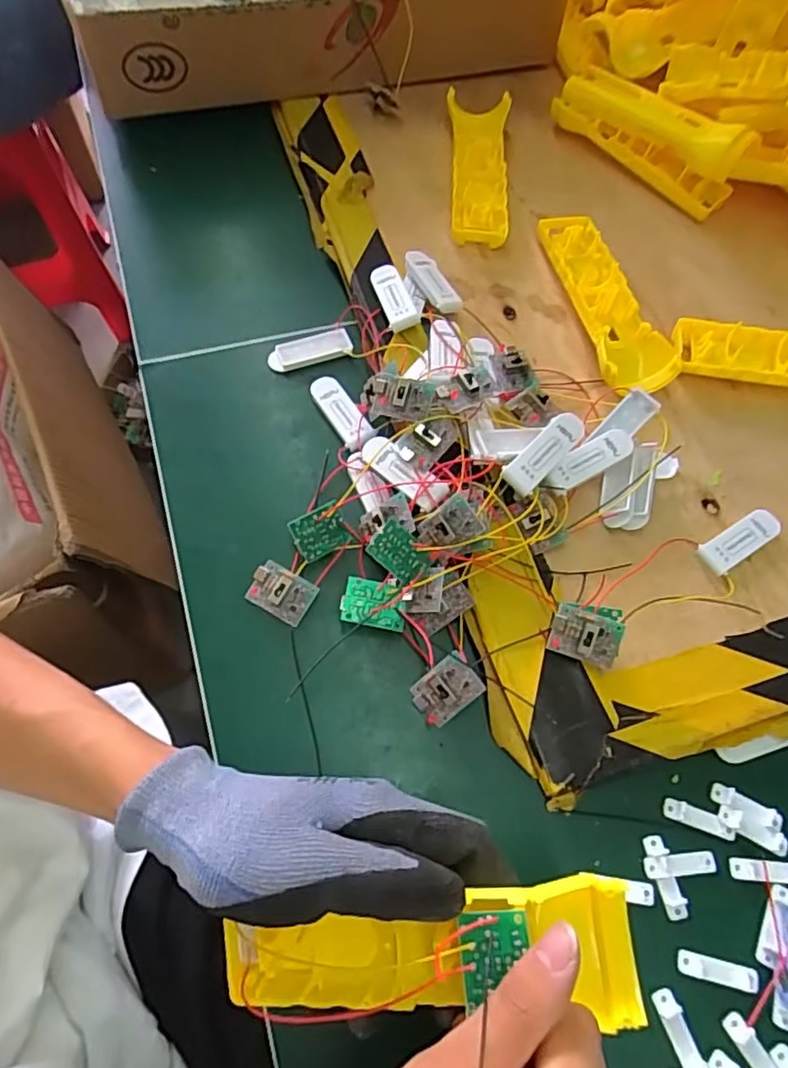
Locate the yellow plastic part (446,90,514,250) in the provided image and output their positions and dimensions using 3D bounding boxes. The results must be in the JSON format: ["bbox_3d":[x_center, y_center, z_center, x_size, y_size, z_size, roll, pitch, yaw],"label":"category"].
[{"bbox_3d":[0.066,-0.288,0.495,0.049,0.028,0.149,3,65,0],"label":"yellow plastic part"}]

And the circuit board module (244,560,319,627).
[{"bbox_3d":[-0.065,0.032,0.356,0.036,0.011,0.026,29,66,9],"label":"circuit board module"}]

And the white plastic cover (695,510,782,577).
[{"bbox_3d":[0.209,0.004,0.377,0.055,0.009,0.021,-28,70,-16],"label":"white plastic cover"}]

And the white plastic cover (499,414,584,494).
[{"bbox_3d":[0.088,-0.049,0.362,0.021,0.010,0.059,42,68,14],"label":"white plastic cover"}]

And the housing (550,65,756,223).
[{"bbox_3d":[0.200,-0.320,0.500,0.160,0.057,0.043,37,72,15],"label":"housing"}]

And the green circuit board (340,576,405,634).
[{"bbox_3d":[-0.011,0.040,0.351,0.035,0.013,0.026,11,64,0],"label":"green circuit board"}]

